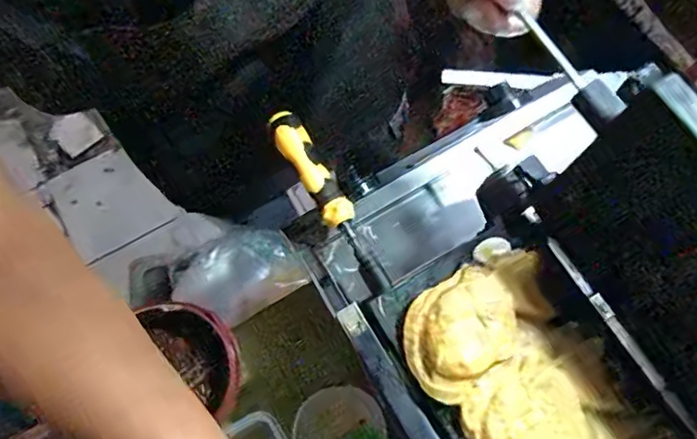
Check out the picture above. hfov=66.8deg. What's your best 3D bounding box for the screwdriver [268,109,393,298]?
[{"bbox_3d":[-0.018,-0.018,0.458,0.027,0.032,0.185,-29,70,-8],"label":"screwdriver"}]

